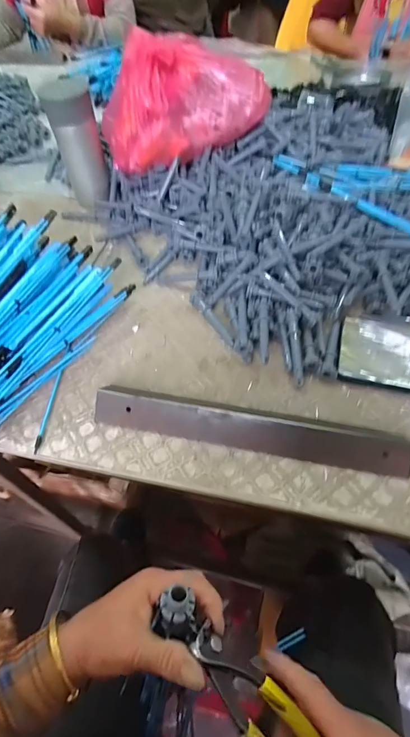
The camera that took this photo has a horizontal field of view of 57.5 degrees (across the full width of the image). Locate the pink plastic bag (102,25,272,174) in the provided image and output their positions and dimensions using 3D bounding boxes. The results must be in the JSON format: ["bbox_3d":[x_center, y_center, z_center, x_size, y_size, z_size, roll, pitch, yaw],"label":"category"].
[{"bbox_3d":[-0.029,-0.405,0.571,0.252,0.137,0.111,-15,55,-7],"label":"pink plastic bag"}]

